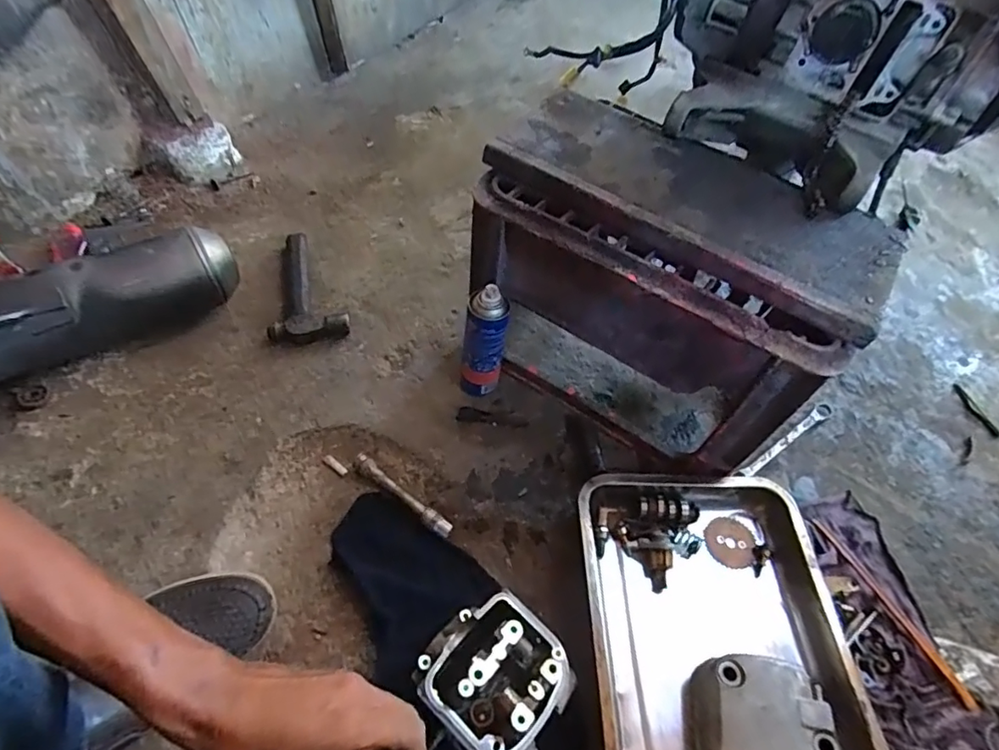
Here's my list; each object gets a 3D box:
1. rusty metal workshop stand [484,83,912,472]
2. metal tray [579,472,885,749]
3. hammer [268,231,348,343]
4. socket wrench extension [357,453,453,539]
[{"bbox_3d":[0.181,-0.100,0.666,0.406,0.288,0.239,29,60,15],"label":"rusty metal workshop stand"},{"bbox_3d":[0.225,0.273,0.560,0.257,0.068,0.345,1,57,-3],"label":"metal tray"},{"bbox_3d":[-0.288,-0.135,0.792,0.104,0.025,0.206,-12,59,-11],"label":"hammer"},{"bbox_3d":[-0.118,0.146,0.649,0.145,0.016,0.019,34,62,17],"label":"socket wrench extension"}]

